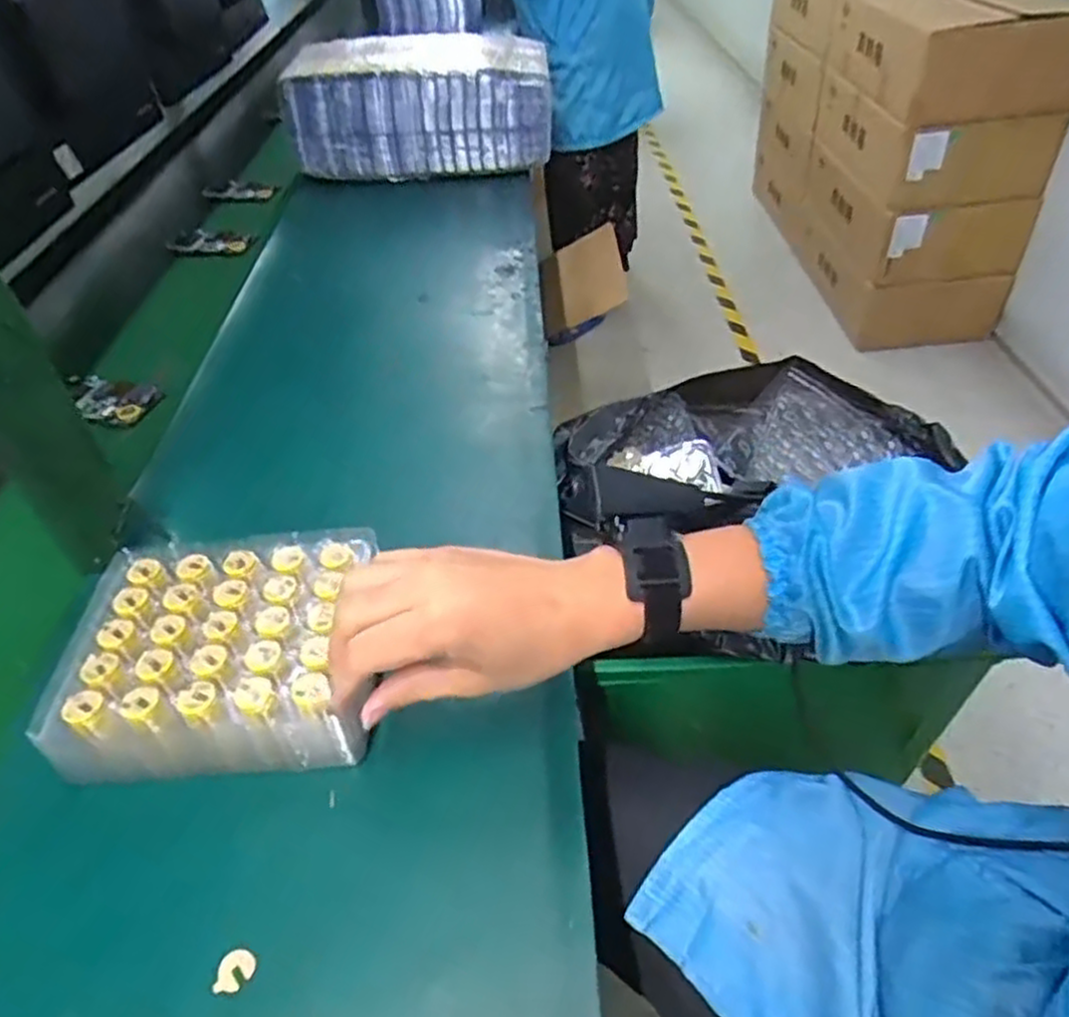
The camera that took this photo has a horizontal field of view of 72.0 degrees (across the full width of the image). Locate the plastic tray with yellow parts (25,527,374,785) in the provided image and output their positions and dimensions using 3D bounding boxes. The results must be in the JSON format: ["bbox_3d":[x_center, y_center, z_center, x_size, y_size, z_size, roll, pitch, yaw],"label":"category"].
[{"bbox_3d":[-0.190,0.087,0.456,0.173,0.051,0.146,-4,43,-1],"label":"plastic tray with yellow parts"}]

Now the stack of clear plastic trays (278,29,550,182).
[{"bbox_3d":[-0.157,-0.579,1.076,0.365,0.166,0.172,0,43,6],"label":"stack of clear plastic trays"}]

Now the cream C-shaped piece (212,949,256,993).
[{"bbox_3d":[-0.145,0.223,0.356,0.017,0.004,0.018,-3,43,1],"label":"cream C-shaped piece"}]

